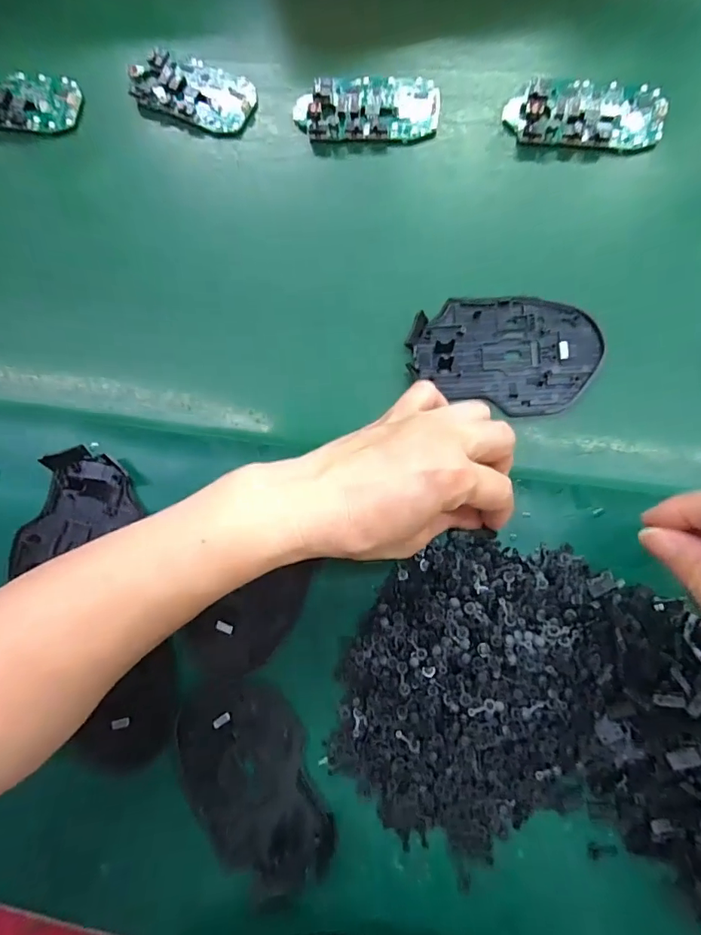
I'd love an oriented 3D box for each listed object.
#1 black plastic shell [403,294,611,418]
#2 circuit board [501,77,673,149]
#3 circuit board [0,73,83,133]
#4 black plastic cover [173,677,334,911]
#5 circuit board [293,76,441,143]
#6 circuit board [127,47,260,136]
[{"bbox_3d":[0.095,-0.071,0.292,0.112,0.010,0.072,4,82,6],"label":"black plastic shell"},{"bbox_3d":[0.152,-0.230,0.305,0.097,0.013,0.041,6,83,6],"label":"circuit board"},{"bbox_3d":[-0.243,-0.273,0.347,0.083,0.013,0.044,2,82,6],"label":"circuit board"},{"bbox_3d":[-0.056,0.182,0.269,0.072,0.005,0.115,-22,80,2],"label":"black plastic cover"},{"bbox_3d":[0.011,-0.247,0.320,0.096,0.015,0.045,-2,82,5],"label":"circuit board"},{"bbox_3d":[-0.112,-0.272,0.336,0.088,0.011,0.047,22,85,8],"label":"circuit board"}]

